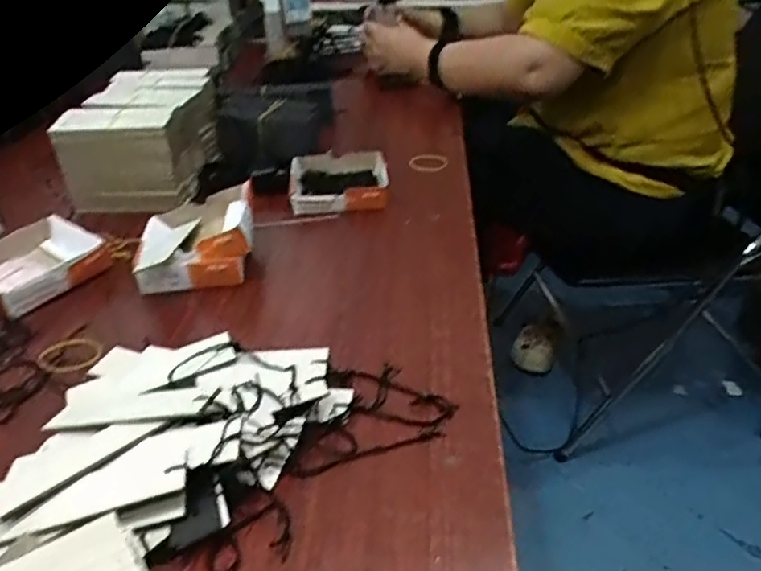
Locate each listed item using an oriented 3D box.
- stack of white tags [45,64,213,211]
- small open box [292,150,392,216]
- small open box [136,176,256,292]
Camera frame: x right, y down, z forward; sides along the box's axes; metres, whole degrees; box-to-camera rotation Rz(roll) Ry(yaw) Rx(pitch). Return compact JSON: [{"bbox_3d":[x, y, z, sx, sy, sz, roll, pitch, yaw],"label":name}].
[{"bbox_3d":[-0.293,-0.189,0.828,0.140,0.117,0.216,0,35,3],"label":"stack of white tags"},{"bbox_3d":[-0.052,-0.127,0.800,0.119,0.034,0.133,-4,35,-4],"label":"small open box"},{"bbox_3d":[-0.187,-0.050,0.661,0.115,0.064,0.134,-7,35,-7],"label":"small open box"}]

